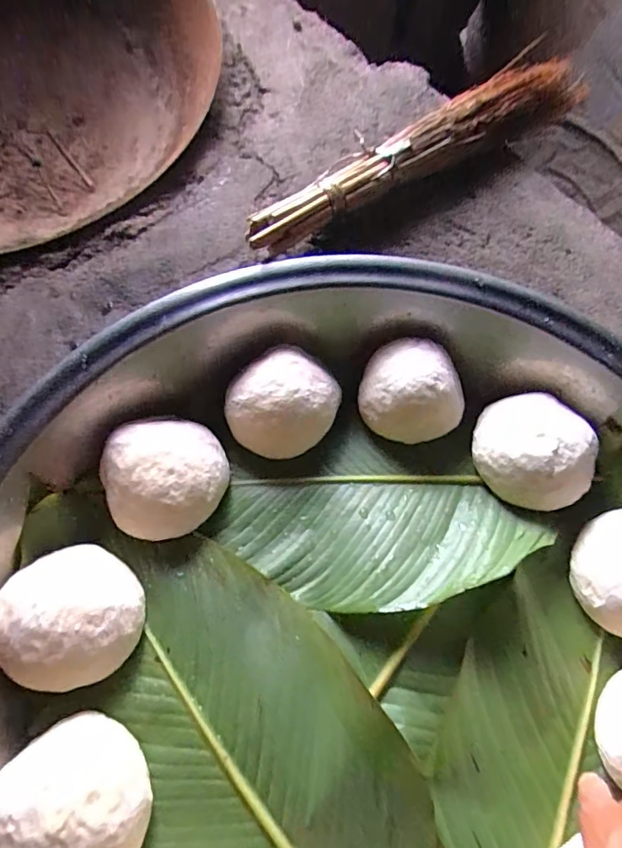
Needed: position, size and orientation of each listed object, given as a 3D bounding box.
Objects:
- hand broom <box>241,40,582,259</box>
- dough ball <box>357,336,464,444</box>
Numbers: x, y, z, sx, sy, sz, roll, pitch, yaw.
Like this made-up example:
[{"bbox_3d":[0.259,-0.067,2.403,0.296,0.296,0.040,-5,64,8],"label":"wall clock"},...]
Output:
[{"bbox_3d":[0.111,-0.258,0.483,0.391,0.043,0.062,-35,75,-14],"label":"hand broom"},{"bbox_3d":[0.089,-0.029,0.452,0.086,0.050,0.079,1,68,-2],"label":"dough ball"}]

